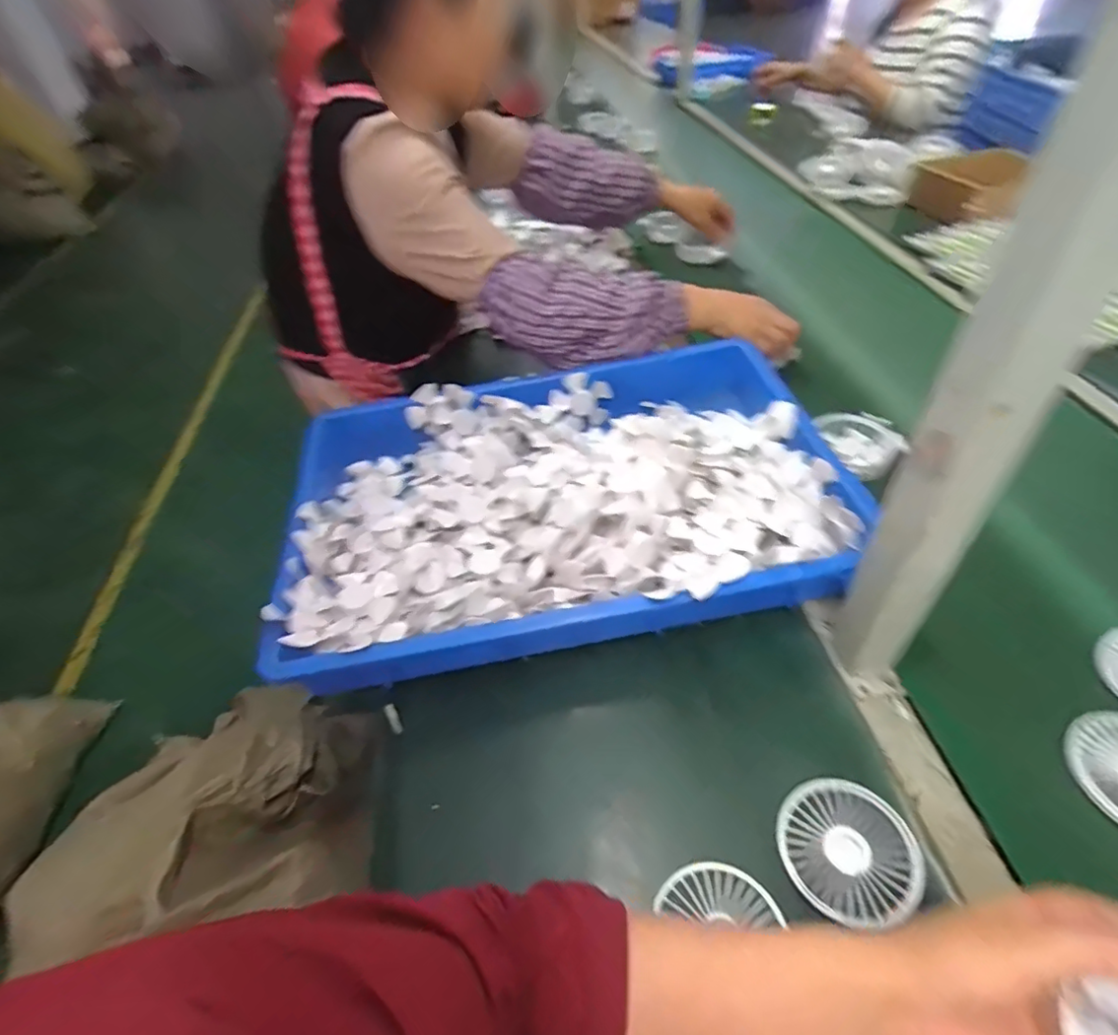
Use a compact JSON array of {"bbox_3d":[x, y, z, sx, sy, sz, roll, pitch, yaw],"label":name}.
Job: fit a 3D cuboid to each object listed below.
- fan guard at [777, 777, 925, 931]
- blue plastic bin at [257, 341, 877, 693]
[{"bbox_3d":[0.203,0.233,0.410,0.085,0.010,0.090,-3,46,3],"label":"fan guard"},{"bbox_3d":[-0.006,-0.034,0.616,0.552,0.091,0.369,-9,46,-3],"label":"blue plastic bin"}]

